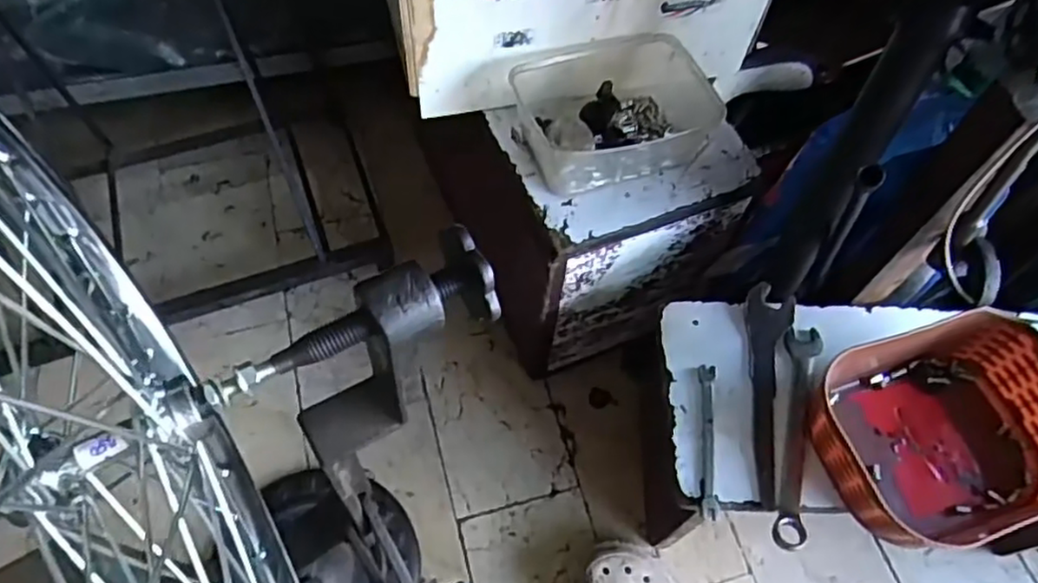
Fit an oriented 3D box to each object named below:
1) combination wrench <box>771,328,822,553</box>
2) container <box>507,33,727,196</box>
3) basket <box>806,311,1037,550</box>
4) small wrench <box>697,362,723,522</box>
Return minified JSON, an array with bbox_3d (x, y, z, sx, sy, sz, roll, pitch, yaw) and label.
[{"bbox_3d":[0.244,0.120,0.590,0.030,0.007,0.199,14,60,5],"label":"combination wrench"},{"bbox_3d":[0.094,-0.173,0.649,0.179,0.072,0.114,-16,62,-12],"label":"container"},{"bbox_3d":[0.350,0.116,0.564,0.205,0.082,0.158,-16,62,-12],"label":"basket"},{"bbox_3d":[0.164,0.126,0.584,0.015,0.004,0.132,5,60,0],"label":"small wrench"}]

